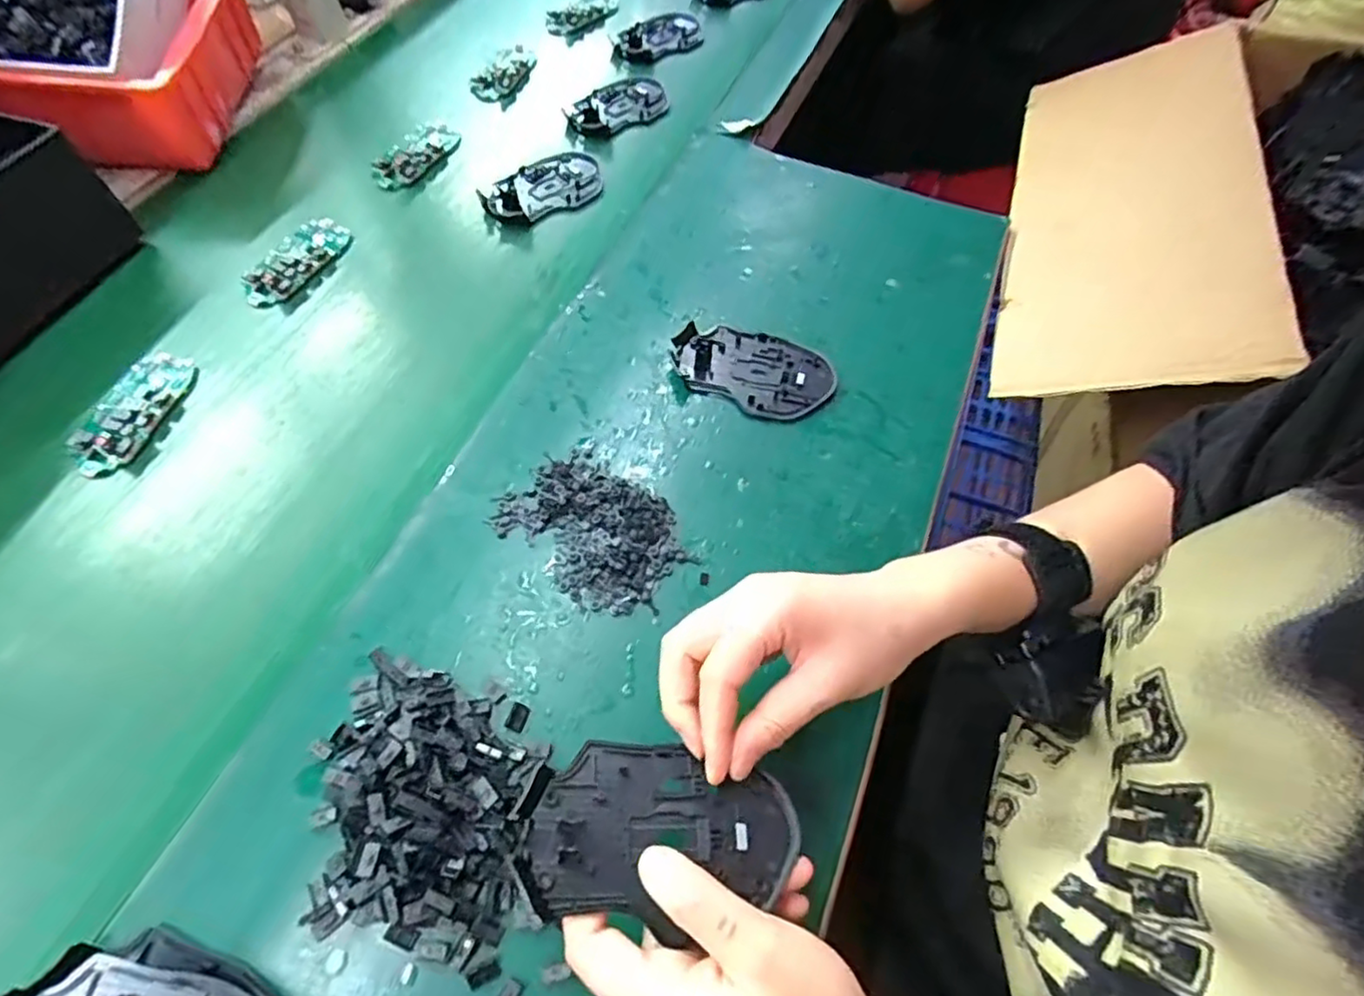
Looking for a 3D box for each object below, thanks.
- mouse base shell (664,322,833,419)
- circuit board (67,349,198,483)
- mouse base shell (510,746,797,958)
[{"bbox_3d":[0.052,-0.096,0.474,0.114,0.011,0.071,21,61,12],"label":"mouse base shell"},{"bbox_3d":[-0.375,-0.059,0.445,0.047,0.012,0.098,7,59,4],"label":"circuit board"},{"bbox_3d":[-0.009,0.141,0.275,0.113,0.021,0.068,5,59,3],"label":"mouse base shell"}]

